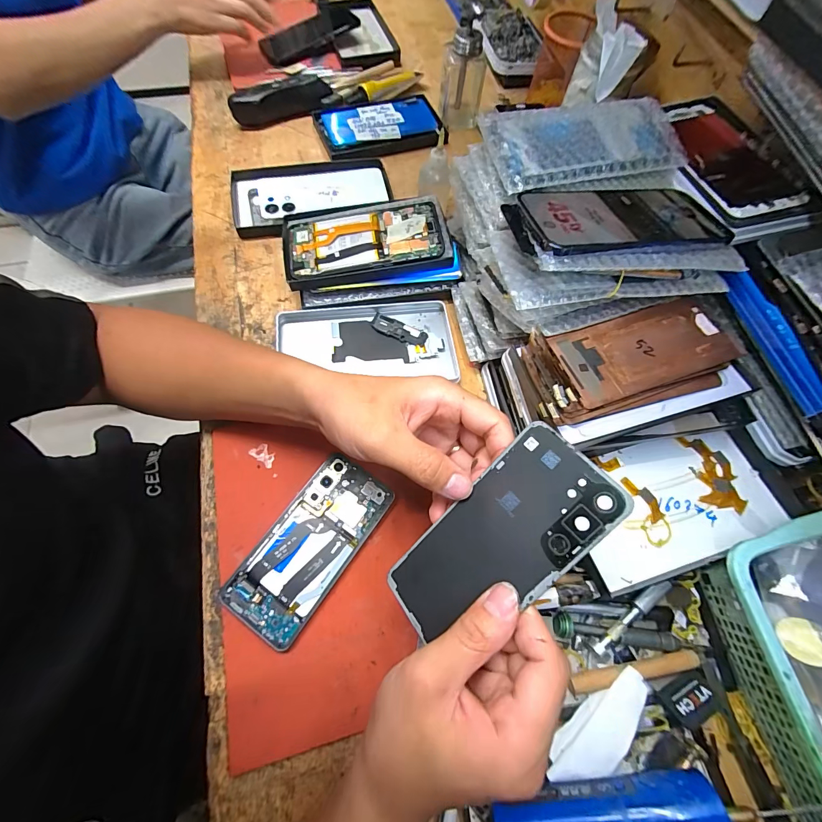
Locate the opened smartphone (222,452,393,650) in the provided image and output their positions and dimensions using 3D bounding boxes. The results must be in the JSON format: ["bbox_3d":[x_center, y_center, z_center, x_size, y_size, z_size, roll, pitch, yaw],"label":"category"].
[{"bbox_3d":[-0.081,0.109,0.302,0.071,0.009,0.145,34,71,10],"label":"opened smartphone"}]

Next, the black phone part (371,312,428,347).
[{"bbox_3d":[-0.013,-0.088,0.402,0.063,0.007,0.022,26,70,7],"label":"black phone part"}]

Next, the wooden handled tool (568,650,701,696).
[{"bbox_3d":[0.168,0.196,0.274,0.100,0.011,0.012,-8,70,-6],"label":"wooden handled tool"}]

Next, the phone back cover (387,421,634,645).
[{"bbox_3d":[0.048,0.077,0.213,0.143,0.004,0.066,-49,58,12],"label":"phone back cover"}]

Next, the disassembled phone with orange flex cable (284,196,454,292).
[{"bbox_3d":[-0.050,-0.189,0.398,0.174,0.018,0.097,-9,74,1],"label":"disassembled phone with orange flex cable"}]

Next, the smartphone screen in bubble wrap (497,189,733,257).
[{"bbox_3d":[0.158,-0.150,0.284,0.157,0.017,0.071,-8,68,-6],"label":"smartphone screen in bubble wrap"}]

